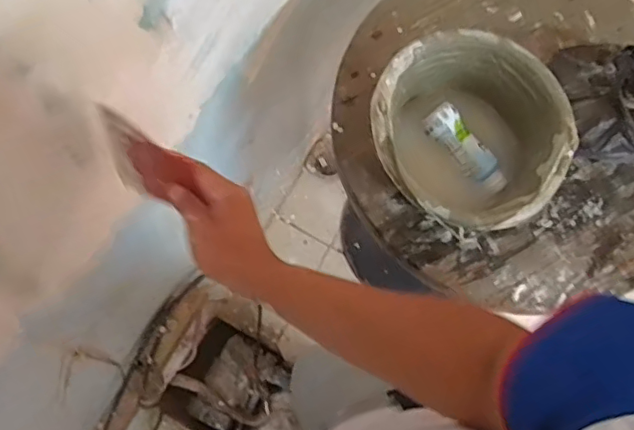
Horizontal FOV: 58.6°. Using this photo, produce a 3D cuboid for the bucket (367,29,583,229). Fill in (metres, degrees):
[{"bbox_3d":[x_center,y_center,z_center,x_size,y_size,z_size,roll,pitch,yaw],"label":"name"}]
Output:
[{"bbox_3d":[0.189,-0.090,0.767,0.232,0.167,0.245,0,74,-1],"label":"bucket"}]

